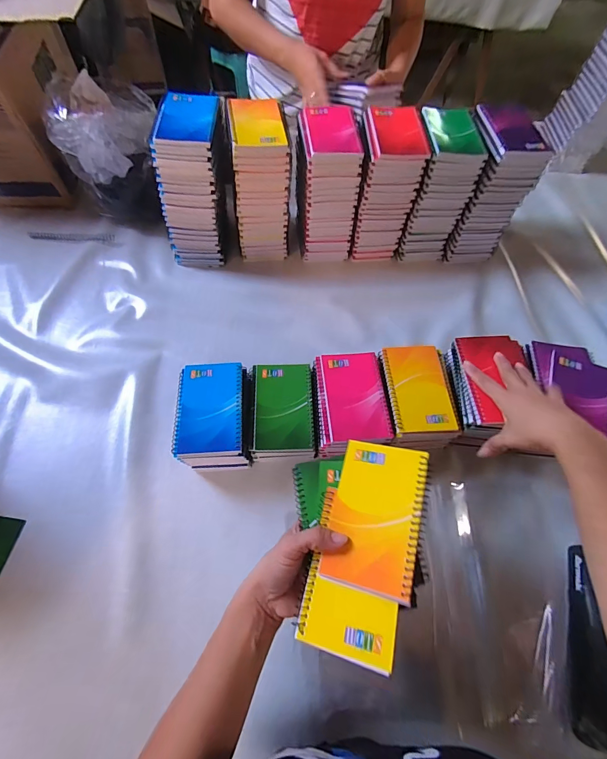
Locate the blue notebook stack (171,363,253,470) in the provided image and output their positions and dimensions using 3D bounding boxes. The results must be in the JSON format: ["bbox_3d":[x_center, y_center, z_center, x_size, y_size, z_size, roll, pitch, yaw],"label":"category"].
[{"bbox_3d":[-0.125,0.055,0.510,0.101,0.070,0.140,-2,64,-4],"label":"blue notebook stack"}]

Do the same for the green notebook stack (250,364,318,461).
[{"bbox_3d":[-0.030,0.052,0.523,0.088,0.058,0.138,-1,64,-3],"label":"green notebook stack"}]

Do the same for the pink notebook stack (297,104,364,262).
[{"bbox_3d":[0.040,-0.346,0.648,0.091,0.205,0.141,-5,64,-5],"label":"pink notebook stack"}]

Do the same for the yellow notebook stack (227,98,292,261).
[{"bbox_3d":[-0.076,-0.345,0.634,0.095,0.213,0.132,-4,64,-5],"label":"yellow notebook stack"}]

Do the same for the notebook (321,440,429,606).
[{"bbox_3d":[0.069,0.126,0.336,0.082,0.005,0.133,5,60,25],"label":"notebook"}]

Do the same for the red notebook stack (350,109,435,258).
[{"bbox_3d":[0.142,-0.351,0.652,0.093,0.211,0.135,-1,64,-3],"label":"red notebook stack"}]

